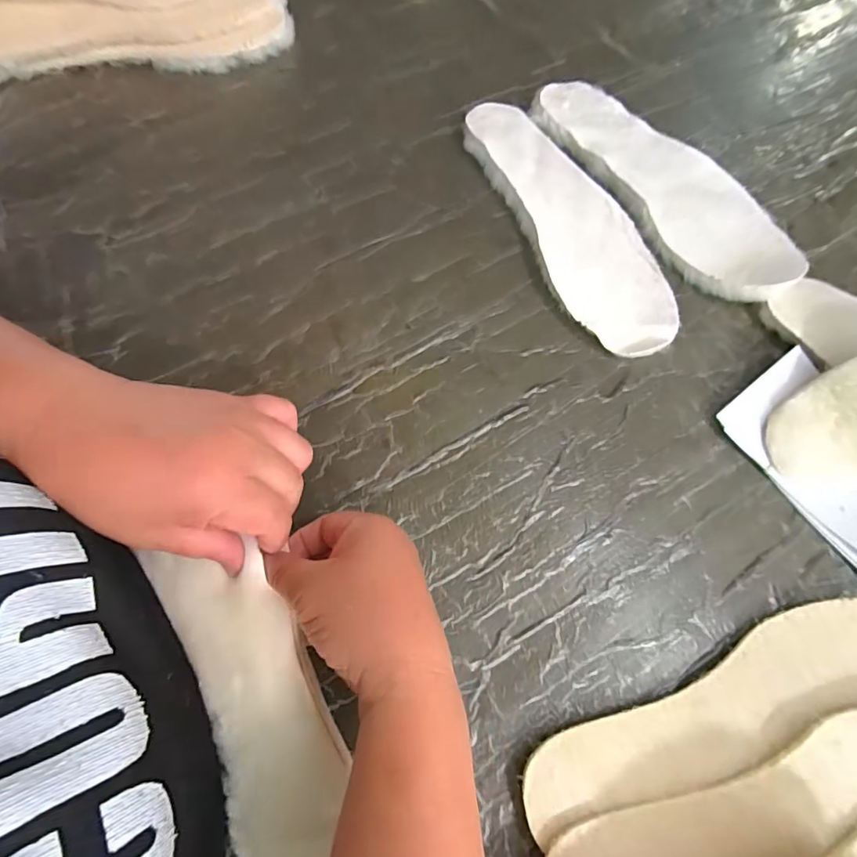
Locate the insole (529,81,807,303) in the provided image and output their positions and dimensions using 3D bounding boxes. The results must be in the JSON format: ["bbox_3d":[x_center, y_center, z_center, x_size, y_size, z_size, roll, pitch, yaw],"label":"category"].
[{"bbox_3d":[0.205,-0.217,0.427,0.093,0.028,0.268,-36,76,-13],"label":"insole"}]

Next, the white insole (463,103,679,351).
[{"bbox_3d":[0.119,-0.175,0.413,0.089,0.018,0.262,-22,74,-10],"label":"white insole"}]

